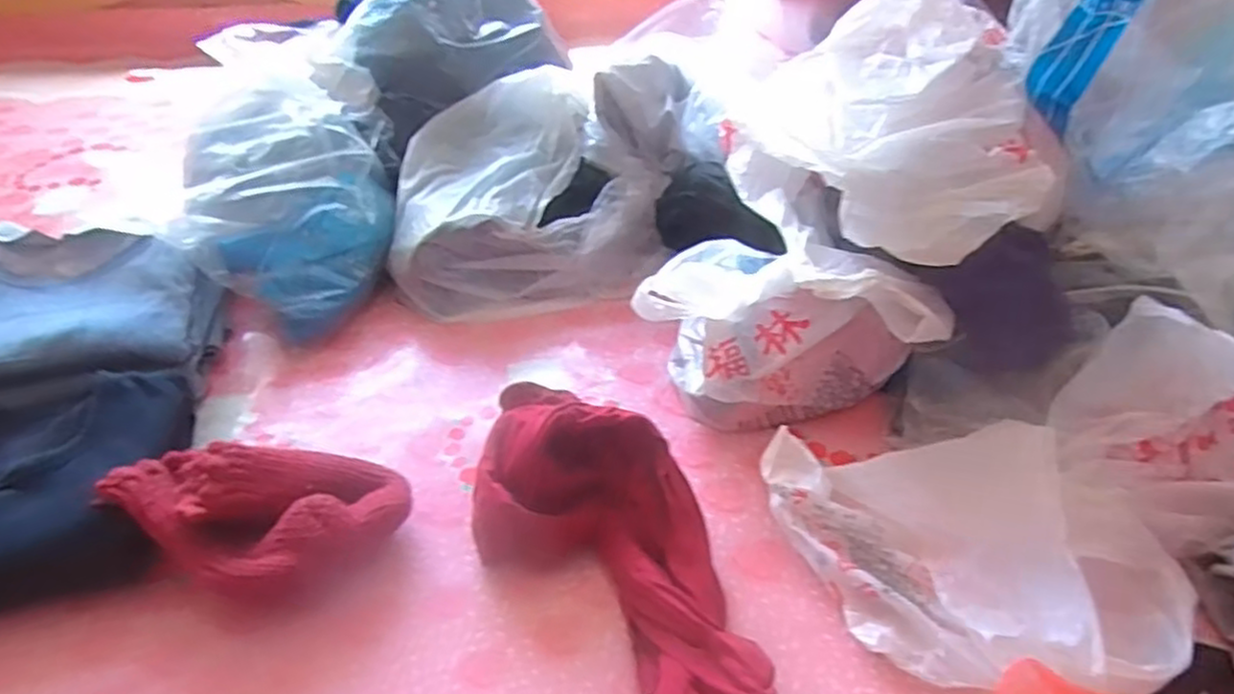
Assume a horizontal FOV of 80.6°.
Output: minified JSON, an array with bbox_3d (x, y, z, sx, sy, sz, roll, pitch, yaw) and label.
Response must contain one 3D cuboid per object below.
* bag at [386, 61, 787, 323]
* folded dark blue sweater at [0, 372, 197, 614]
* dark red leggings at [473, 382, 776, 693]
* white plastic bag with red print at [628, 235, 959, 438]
[{"bbox_3d":[-0.089,-0.216,0.972,0.408,0.213,0.273,-3,41,-6],"label":"bag"},{"bbox_3d":[-0.546,0.132,0.644,0.282,0.081,0.201,-10,41,-13],"label":"folded dark blue sweater"},{"bbox_3d":[0.021,0.197,0.566,0.172,0.120,0.384,-18,44,-21],"label":"dark red leggings"},{"bbox_3d":[0.177,-0.018,0.753,0.263,0.204,0.172,19,43,20],"label":"white plastic bag with red print"}]

